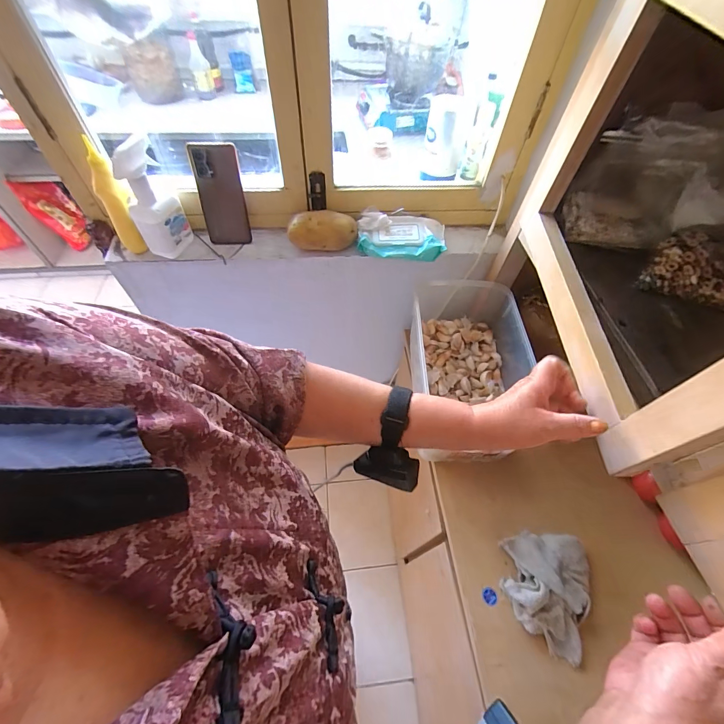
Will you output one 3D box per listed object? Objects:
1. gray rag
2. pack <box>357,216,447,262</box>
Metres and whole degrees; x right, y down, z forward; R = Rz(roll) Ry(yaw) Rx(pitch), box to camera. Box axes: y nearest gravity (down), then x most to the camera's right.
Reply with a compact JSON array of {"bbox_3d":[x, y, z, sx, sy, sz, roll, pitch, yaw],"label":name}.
[{"bbox_3d":[0.287,0.352,0.536,0.127,0.042,0.160,6,54,5],"label":"gray rag"},{"bbox_3d":[0.078,-0.238,0.666,0.160,0.038,0.102,5,54,4],"label":"pack"}]

